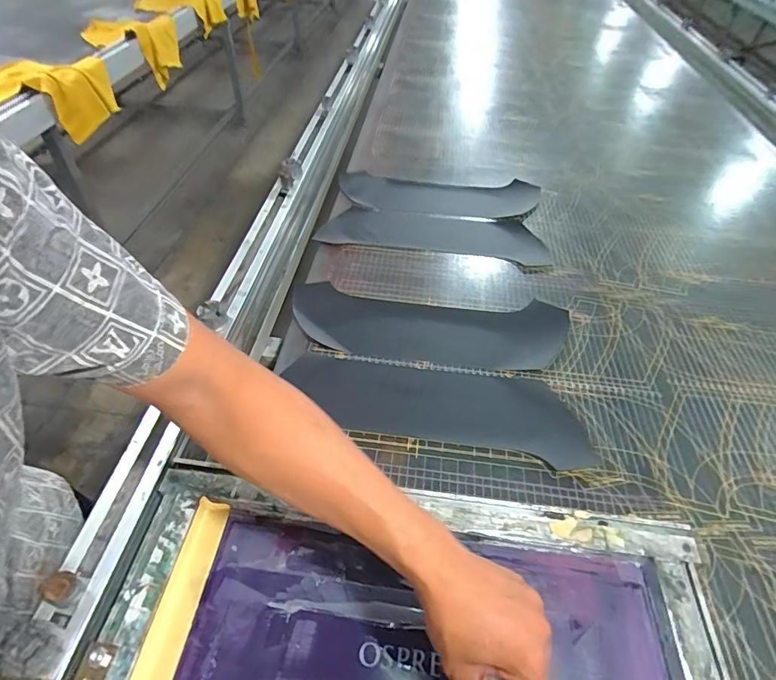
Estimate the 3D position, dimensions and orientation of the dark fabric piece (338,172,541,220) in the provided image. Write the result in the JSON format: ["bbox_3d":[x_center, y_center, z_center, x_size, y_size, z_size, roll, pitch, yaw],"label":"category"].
[{"bbox_3d":[0.111,-0.310,0.967,0.417,0.021,0.128,3,53,-2],"label":"dark fabric piece"}]

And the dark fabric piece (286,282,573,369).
[{"bbox_3d":[0.061,-0.023,0.694,0.420,0.015,0.143,7,47,4],"label":"dark fabric piece"}]

